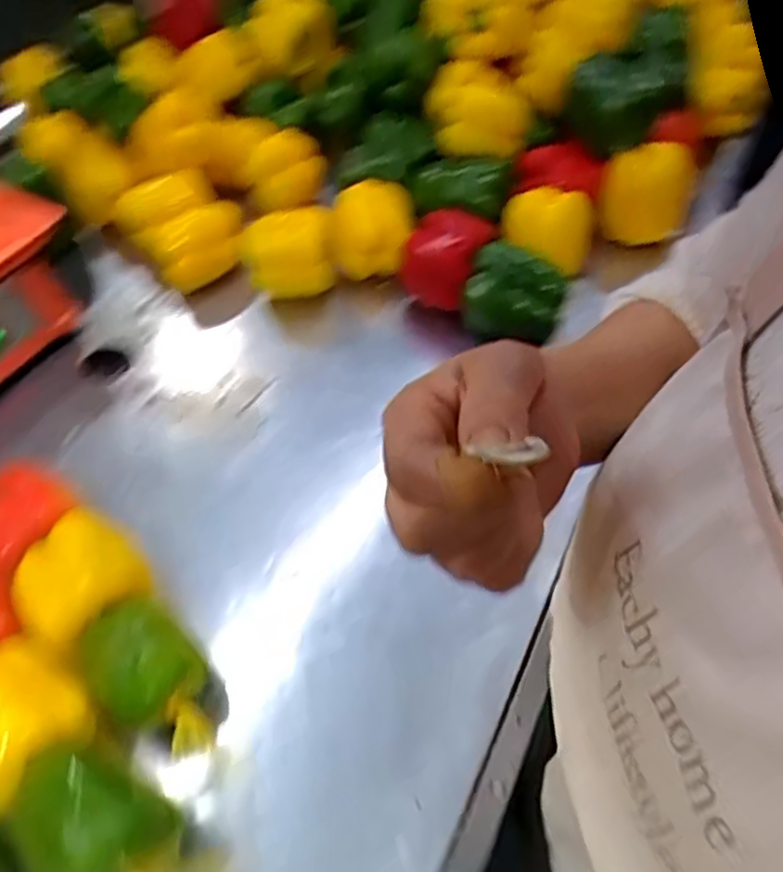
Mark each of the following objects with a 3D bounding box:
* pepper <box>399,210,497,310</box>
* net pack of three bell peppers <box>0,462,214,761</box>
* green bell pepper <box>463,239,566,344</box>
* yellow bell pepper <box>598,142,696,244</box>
[{"bbox_3d":[0.058,-0.189,0.742,0.097,0.065,0.081,7,54,9],"label":"pepper"},{"bbox_3d":[-0.227,0.130,0.543,0.262,0.087,0.086,34,62,26],"label":"net pack of three bell peppers"},{"bbox_3d":[0.129,-0.150,0.724,0.100,0.069,0.081,10,54,11],"label":"green bell pepper"},{"bbox_3d":[0.288,-0.274,0.786,0.094,0.098,0.075,18,56,17],"label":"yellow bell pepper"}]

